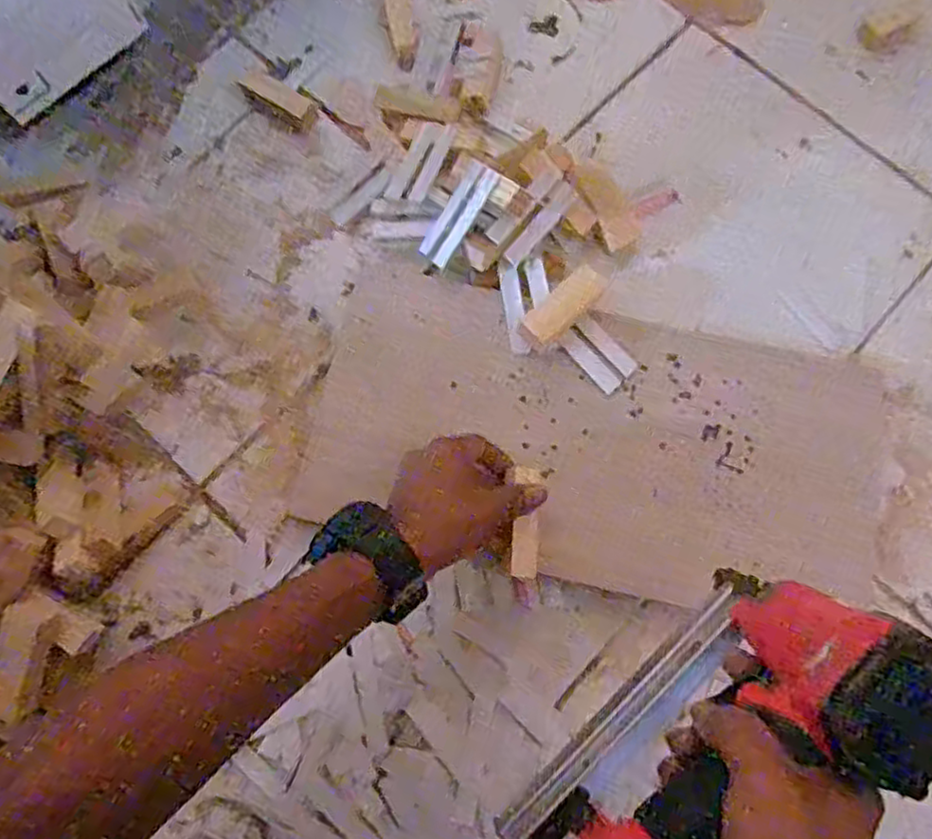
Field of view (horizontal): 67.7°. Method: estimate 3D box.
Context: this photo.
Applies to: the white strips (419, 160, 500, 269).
[{"bbox_3d":[-0.005,-0.159,0.541,0.029,0.005,0.082,37,103,21],"label":"white strips"}]

